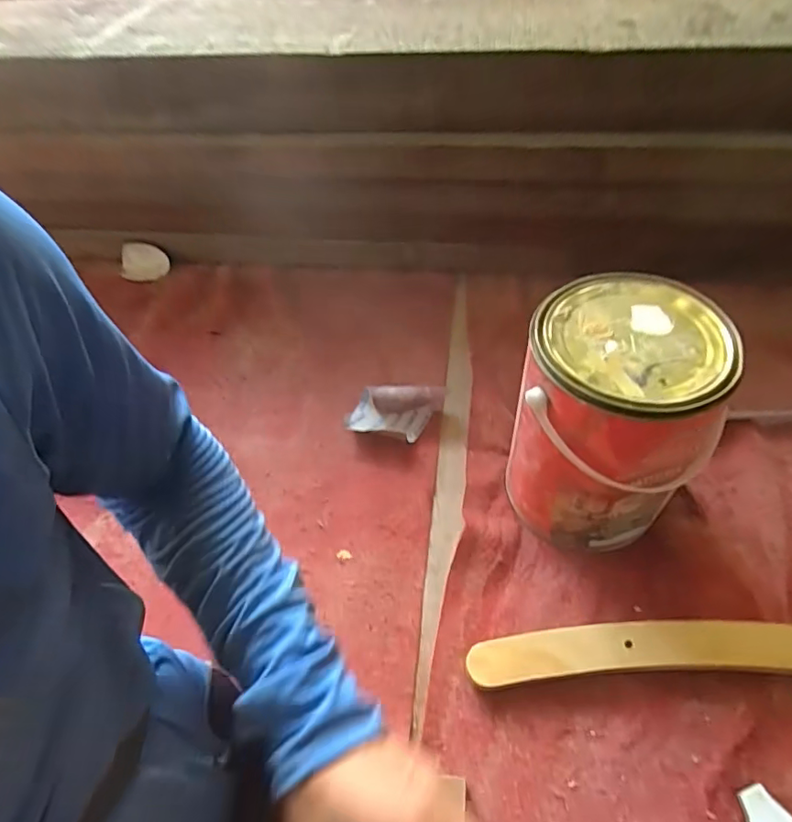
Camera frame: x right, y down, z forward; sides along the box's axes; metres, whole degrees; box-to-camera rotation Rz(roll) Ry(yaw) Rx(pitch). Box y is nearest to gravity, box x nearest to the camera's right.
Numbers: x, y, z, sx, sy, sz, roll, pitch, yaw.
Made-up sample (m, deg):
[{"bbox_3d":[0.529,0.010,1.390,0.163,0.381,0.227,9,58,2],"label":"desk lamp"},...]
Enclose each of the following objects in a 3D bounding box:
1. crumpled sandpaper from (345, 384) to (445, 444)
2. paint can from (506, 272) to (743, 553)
[{"bbox_3d":[-0.003,0.003,0.712,0.129,0.047,0.072,4,52,8],"label":"crumpled sandpaper"},{"bbox_3d":[0.209,0.014,0.562,0.156,0.245,0.171,-2,52,3],"label":"paint can"}]

